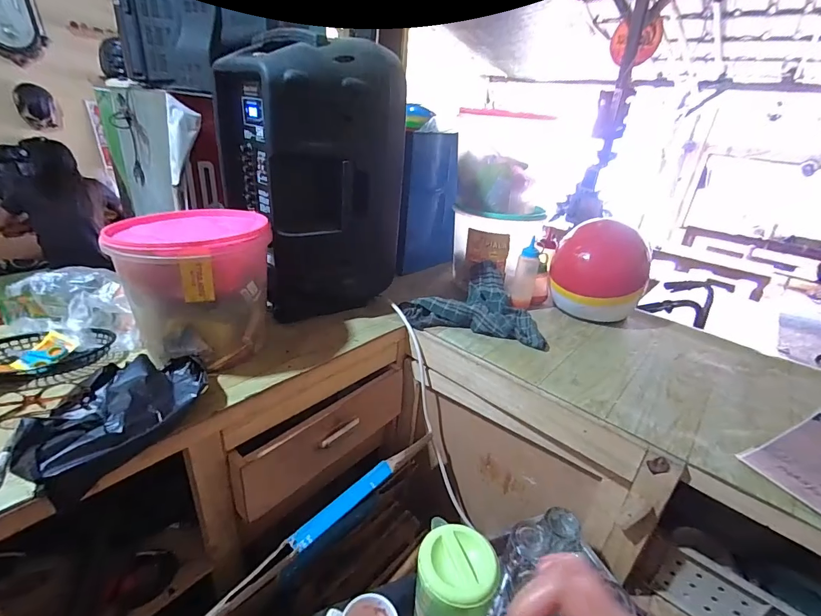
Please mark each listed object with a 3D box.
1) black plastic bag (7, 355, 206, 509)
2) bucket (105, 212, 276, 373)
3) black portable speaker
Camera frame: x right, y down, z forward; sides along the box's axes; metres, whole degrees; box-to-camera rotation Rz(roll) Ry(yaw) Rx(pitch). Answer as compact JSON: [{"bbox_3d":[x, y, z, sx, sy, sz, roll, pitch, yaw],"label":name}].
[{"bbox_3d":[-0.420,0.151,0.555,0.168,0.069,0.237,11,28,13],"label":"black plastic bag"},{"bbox_3d":[-0.394,-0.049,0.762,0.229,0.246,0.285,-3,28,-15],"label":"bucket"},{"bbox_3d":[-0.212,-0.281,0.879,0.308,0.524,0.248,-16,34,-35],"label":"black portable speaker"}]

